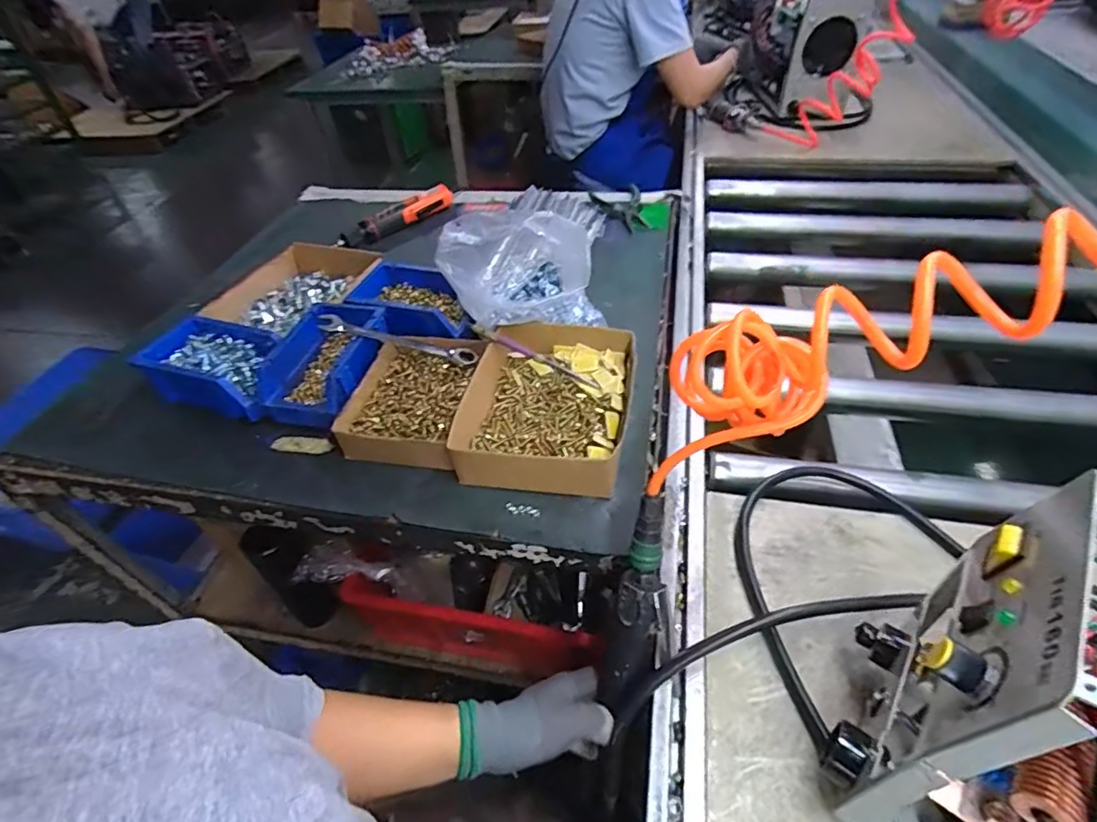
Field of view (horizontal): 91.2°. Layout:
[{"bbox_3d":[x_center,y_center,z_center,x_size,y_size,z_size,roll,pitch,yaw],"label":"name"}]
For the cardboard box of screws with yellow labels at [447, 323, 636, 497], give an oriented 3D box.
[{"bbox_3d":[0.003,-0.014,0.598,0.170,0.052,0.219,6,46,10],"label":"cardboard box of screws with yellow labels"}]

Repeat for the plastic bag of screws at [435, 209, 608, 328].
[{"bbox_3d":[-0.033,-0.168,0.650,0.179,0.134,0.093,-22,48,-17],"label":"plastic bag of screws"}]

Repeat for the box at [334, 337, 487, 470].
[{"bbox_3d":[-0.156,-0.019,0.627,0.134,0.037,0.175,6,46,9],"label":"box"}]

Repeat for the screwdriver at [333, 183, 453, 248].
[{"bbox_3d":[-0.275,-0.347,0.972,0.035,0.042,0.243,32,55,31],"label":"screwdriver"}]

